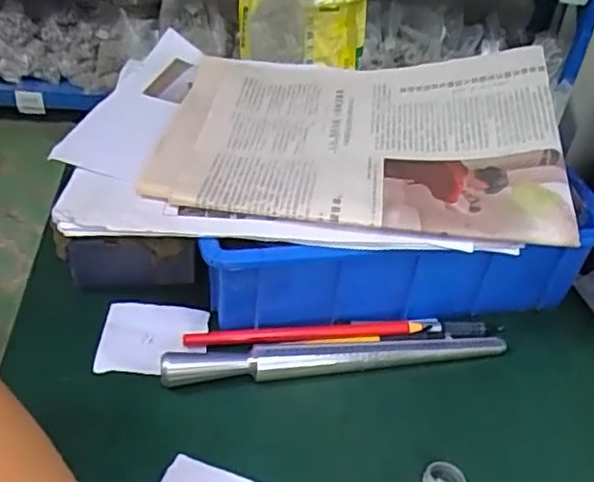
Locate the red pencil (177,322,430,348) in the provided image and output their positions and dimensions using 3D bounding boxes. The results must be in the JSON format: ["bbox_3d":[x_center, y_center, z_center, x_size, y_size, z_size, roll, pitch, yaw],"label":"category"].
[{"bbox_3d":[0.008,0.065,0.446,0.171,0.014,0.012,0,40,-8],"label":"red pencil"}]

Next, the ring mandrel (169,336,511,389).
[{"bbox_3d":[0.029,0.081,0.439,0.237,0.023,0.016,-3,40,-11],"label":"ring mandrel"}]

